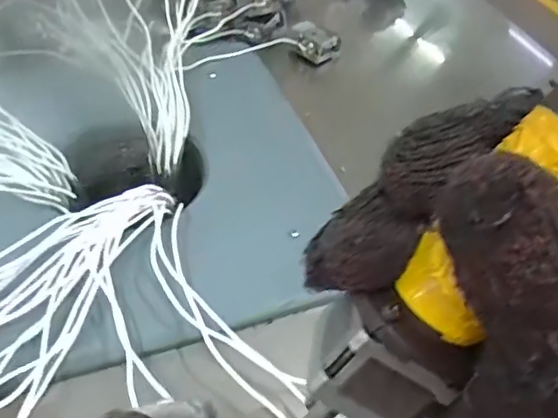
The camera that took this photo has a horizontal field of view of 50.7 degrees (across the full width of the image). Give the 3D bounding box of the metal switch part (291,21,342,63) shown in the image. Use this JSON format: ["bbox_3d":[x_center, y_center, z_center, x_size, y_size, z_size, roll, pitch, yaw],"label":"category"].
[{"bbox_3d":[0.038,-0.178,0.632,0.047,0.024,0.034,30,50,21],"label":"metal switch part"}]

